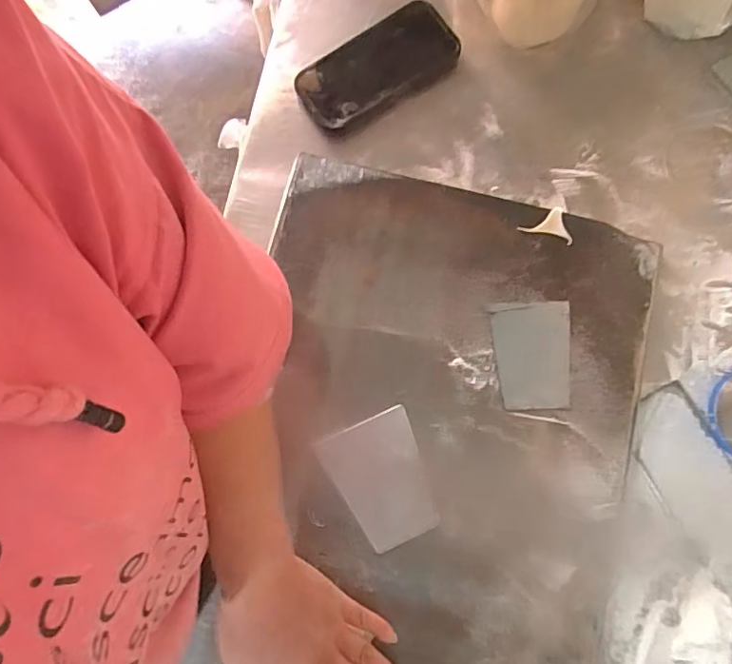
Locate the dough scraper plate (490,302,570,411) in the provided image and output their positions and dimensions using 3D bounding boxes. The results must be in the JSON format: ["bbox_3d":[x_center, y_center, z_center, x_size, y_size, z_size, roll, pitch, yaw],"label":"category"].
[{"bbox_3d":[0.152,0.022,0.486,0.069,0.004,0.094,-2,79,1],"label":"dough scraper plate"}]

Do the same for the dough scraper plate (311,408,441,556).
[{"bbox_3d":[0.013,0.129,0.468,0.081,0.005,0.105,-22,79,-3],"label":"dough scraper plate"}]

